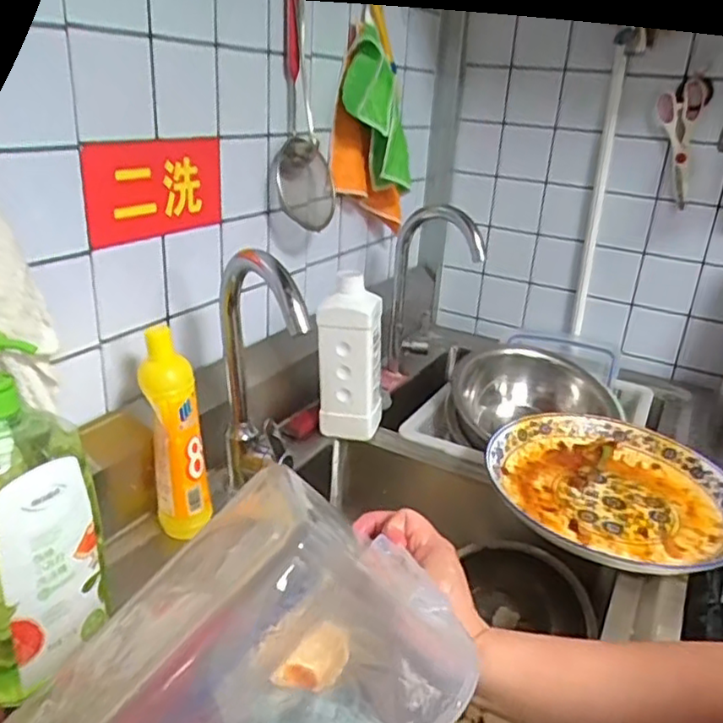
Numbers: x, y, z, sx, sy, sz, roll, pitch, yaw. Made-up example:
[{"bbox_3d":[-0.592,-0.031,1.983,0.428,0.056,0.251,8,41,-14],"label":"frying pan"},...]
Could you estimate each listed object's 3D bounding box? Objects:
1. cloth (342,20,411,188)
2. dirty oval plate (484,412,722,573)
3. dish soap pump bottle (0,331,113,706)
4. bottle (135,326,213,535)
[{"bbox_3d":[0.028,-0.388,1.015,0.111,0.227,0.101,5,24,1],"label":"cloth"},{"bbox_3d":[0.302,0.159,0.796,0.288,0.051,0.287,-3,25,-18],"label":"dirty oval plate"},{"bbox_3d":[-0.275,0.113,0.513,0.113,0.260,0.119,23,30,37],"label":"dish soap pump bottle"},{"bbox_3d":[-0.195,0.082,0.687,0.066,0.220,0.053,-3,25,-17],"label":"bottle"}]

